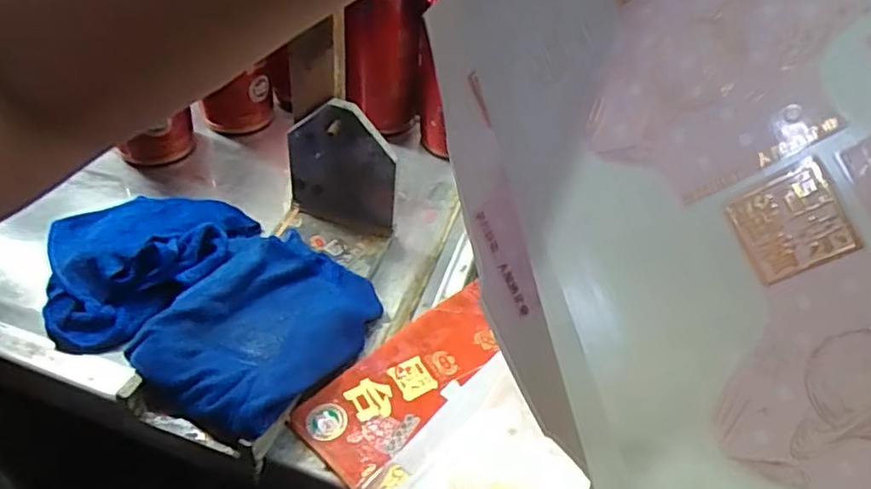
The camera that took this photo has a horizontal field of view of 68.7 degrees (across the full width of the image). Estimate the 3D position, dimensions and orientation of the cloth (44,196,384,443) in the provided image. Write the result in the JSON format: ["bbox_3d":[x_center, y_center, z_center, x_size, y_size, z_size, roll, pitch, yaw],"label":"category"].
[{"bbox_3d":[-0.184,0.033,0.494,0.250,0.054,0.173,23,50,16],"label":"cloth"}]

